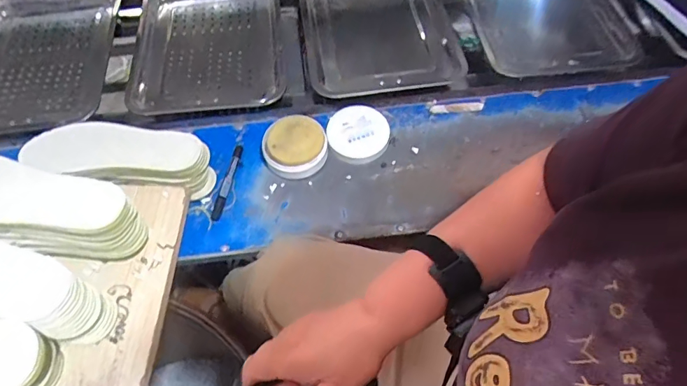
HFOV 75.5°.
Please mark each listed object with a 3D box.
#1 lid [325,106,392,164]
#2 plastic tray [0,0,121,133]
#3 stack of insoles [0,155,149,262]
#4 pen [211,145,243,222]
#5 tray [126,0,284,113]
[{"bbox_3d":[0.025,-0.101,0.746,0.101,0.031,0.101,-1,57,1],"label":"lid"},{"bbox_3d":[-0.593,-0.250,0.842,0.280,0.034,0.369,-7,57,-3],"label":"plastic tray"},{"bbox_3d":[-0.395,0.025,0.575,0.282,0.079,0.099,11,58,8],"label":"stack of insoles"},{"bbox_3d":[-0.186,-0.020,0.716,0.017,0.014,0.140,8,58,7],"label":"pen"},{"bbox_3d":[-0.261,-0.290,0.852,0.275,0.035,0.374,-6,57,-2],"label":"tray"}]

